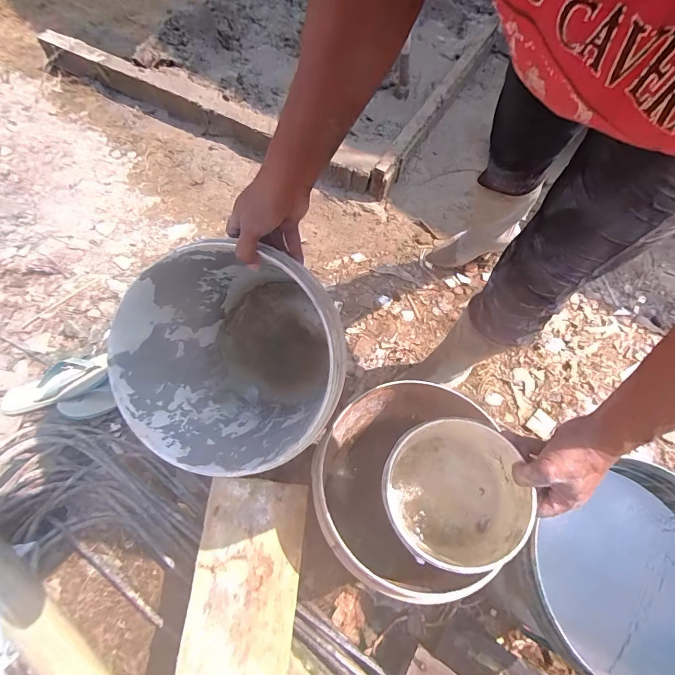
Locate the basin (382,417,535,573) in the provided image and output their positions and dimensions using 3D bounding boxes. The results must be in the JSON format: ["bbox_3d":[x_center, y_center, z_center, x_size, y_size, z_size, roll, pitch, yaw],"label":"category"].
[{"bbox_3d":[0.162,0.218,0.538,0.206,0.172,0.180,-15,62,-12],"label":"basin"}]

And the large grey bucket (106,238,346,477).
[{"bbox_3d":[-0.147,0.029,0.684,0.340,0.422,0.322,-6,87,7],"label":"large grey bucket"}]

